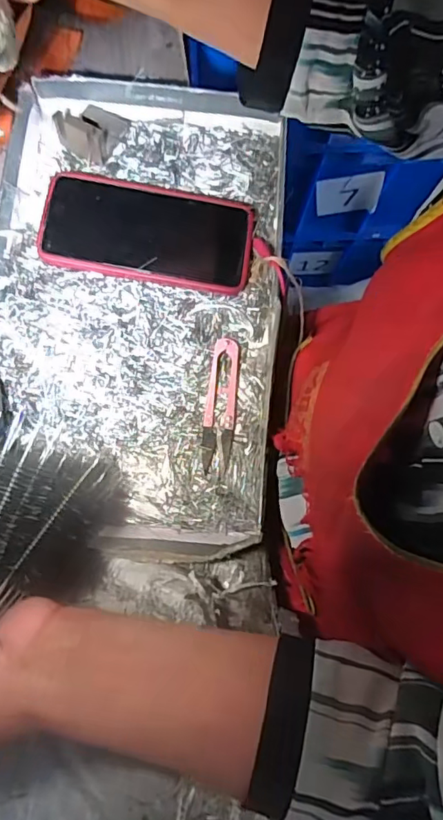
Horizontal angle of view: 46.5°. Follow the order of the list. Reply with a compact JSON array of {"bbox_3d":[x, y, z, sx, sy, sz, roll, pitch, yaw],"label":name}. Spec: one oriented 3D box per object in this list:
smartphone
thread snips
[{"bbox_3d":[-0.056,-0.140,0.404,0.160,0.009,0.082,10,75,-6],"label":"smartphone"},{"bbox_3d":[0.000,-0.004,0.389,0.023,0.009,0.101,8,79,1],"label":"thread snips"}]

